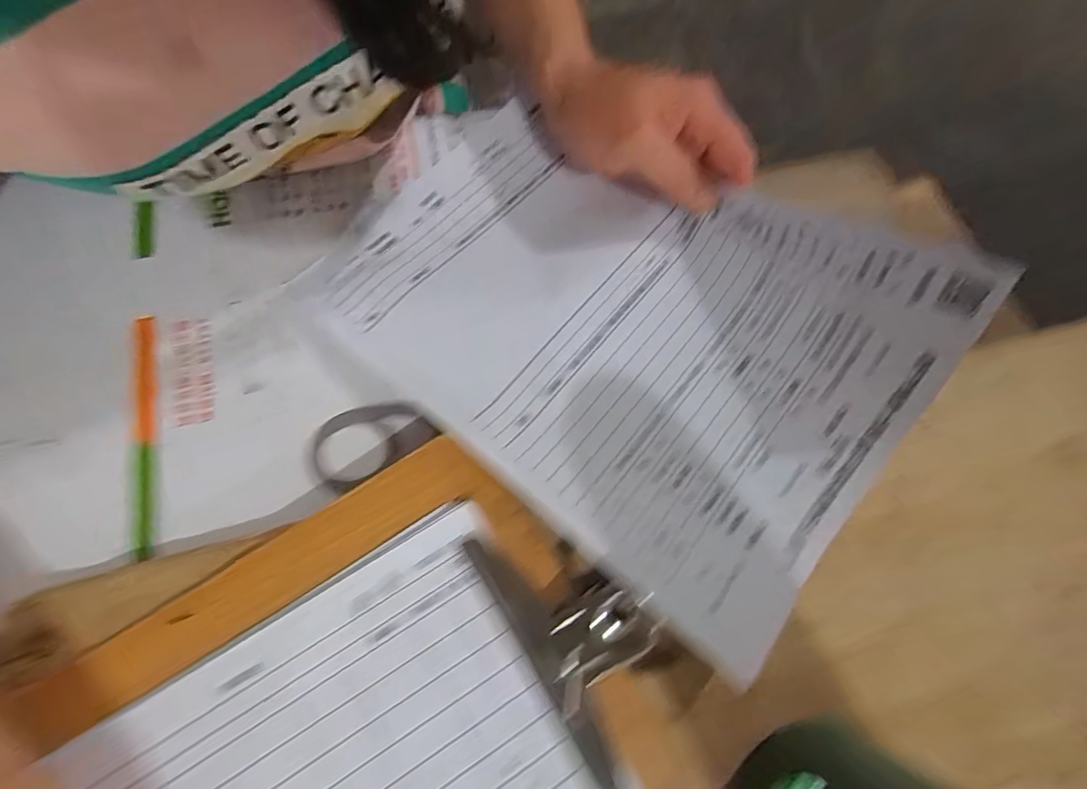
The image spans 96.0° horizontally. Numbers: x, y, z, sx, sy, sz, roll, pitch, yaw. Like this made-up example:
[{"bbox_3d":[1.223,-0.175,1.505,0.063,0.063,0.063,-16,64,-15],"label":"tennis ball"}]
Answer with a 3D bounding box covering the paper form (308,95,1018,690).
[{"bbox_3d":[0.027,-0.046,0.236,0.288,0.073,0.184,39,75,12],"label":"paper form"}]

